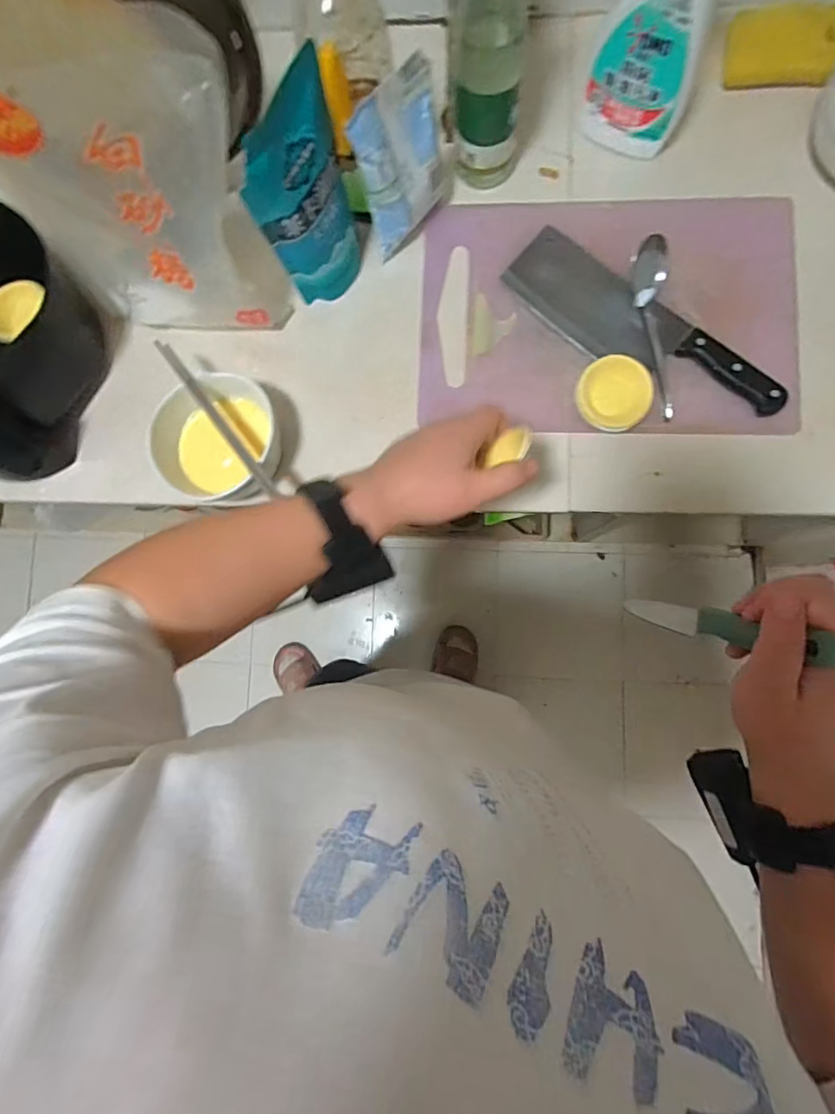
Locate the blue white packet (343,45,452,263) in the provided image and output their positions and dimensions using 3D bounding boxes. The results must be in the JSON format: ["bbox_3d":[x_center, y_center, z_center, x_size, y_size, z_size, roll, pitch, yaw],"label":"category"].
[{"bbox_3d":[-0.011,-0.365,0.485,0.028,0.138,0.100,42,89,24],"label":"blue white packet"}]

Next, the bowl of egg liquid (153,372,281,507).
[{"bbox_3d":[-0.189,-0.109,0.519,0.117,0.070,0.116,0,84,4],"label":"bowl of egg liquid"}]

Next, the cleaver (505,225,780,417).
[{"bbox_3d":[0.215,-0.218,0.509,0.284,0.016,0.073,40,88,7],"label":"cleaver"}]

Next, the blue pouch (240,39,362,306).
[{"bbox_3d":[-0.091,-0.309,0.468,0.037,0.192,0.101,26,86,7],"label":"blue pouch"}]

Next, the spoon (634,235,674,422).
[{"bbox_3d":[0.229,-0.217,0.491,0.034,0.031,0.164,-5,83,4],"label":"spoon"}]

